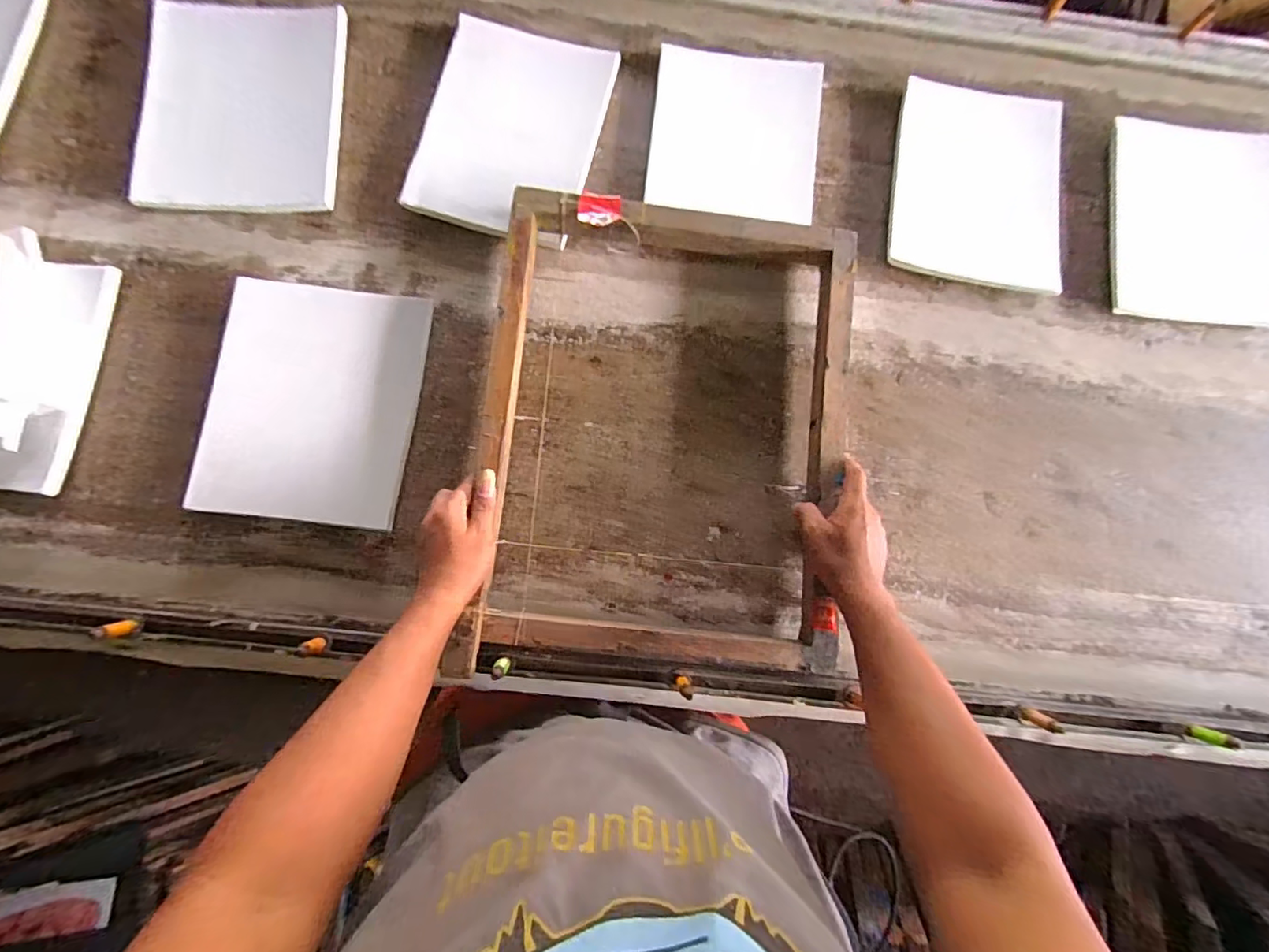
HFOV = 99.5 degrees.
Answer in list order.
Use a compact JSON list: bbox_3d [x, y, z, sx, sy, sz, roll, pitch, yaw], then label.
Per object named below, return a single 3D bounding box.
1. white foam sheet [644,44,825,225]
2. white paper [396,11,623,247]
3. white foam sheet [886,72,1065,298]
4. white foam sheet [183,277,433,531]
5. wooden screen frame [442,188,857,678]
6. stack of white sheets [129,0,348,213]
[{"bbox_3d":[0.129,-0.438,0.687,0.211,0.013,0.217,6,82,-2],"label":"white foam sheet"},{"bbox_3d":[-0.151,-0.433,0.668,0.202,0.019,0.266,14,82,-1],"label":"white paper"},{"bbox_3d":[0.444,-0.373,0.690,0.217,0.021,0.240,10,91,1],"label":"white foam sheet"},{"bbox_3d":[-0.368,-0.085,0.618,0.218,0.022,0.270,7,82,-2],"label":"white foam sheet"},{"bbox_3d":[0.035,-0.046,0.596,0.394,0.054,0.521,6,82,-2],"label":"wooden screen frame"},{"bbox_3d":[-0.478,-0.448,0.654,0.221,0.022,0.269,1,82,-3],"label":"stack of white sheets"}]

